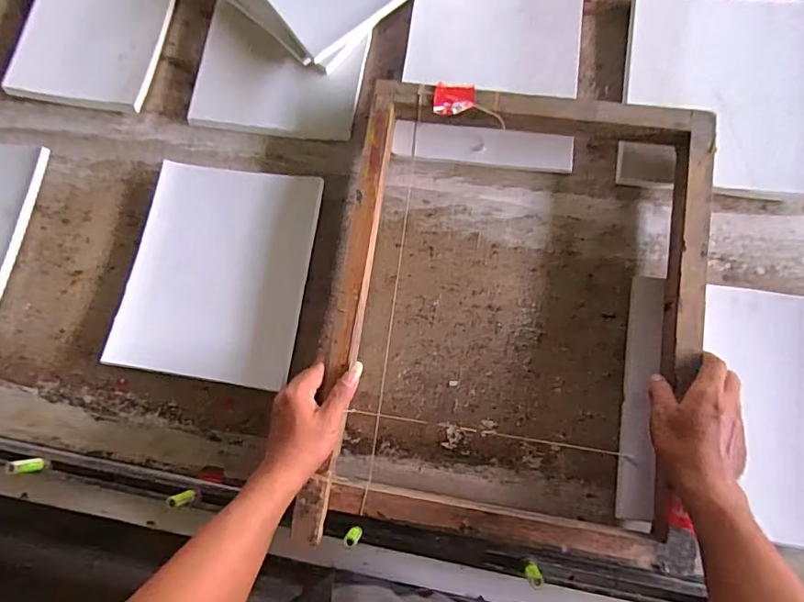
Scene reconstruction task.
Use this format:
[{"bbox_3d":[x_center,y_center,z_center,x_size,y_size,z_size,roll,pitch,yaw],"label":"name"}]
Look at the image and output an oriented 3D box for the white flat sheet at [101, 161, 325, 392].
[{"bbox_3d":[-0.235,-0.036,0.648,0.228,0.021,0.264,8,82,6],"label":"white flat sheet"}]

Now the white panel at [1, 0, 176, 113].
[{"bbox_3d":[-0.439,-0.405,0.729,0.207,0.012,0.262,11,82,6],"label":"white panel"}]

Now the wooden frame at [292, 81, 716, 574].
[{"bbox_3d":[0.121,0.014,0.575,0.397,0.067,0.521,9,82,6],"label":"wooden frame"}]

